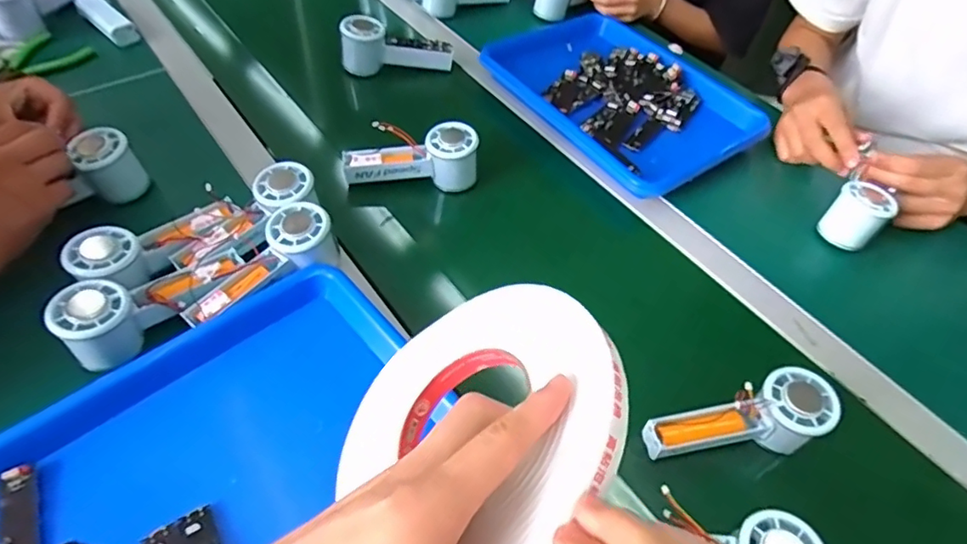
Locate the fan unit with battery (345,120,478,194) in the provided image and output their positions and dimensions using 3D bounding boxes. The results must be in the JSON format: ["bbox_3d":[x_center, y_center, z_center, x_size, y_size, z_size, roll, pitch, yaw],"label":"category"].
[{"bbox_3d":[-0.082,-0.133,0.635,0.146,0.067,0.043,0,52,-4],"label":"fan unit with battery"}]

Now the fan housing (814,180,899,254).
[{"bbox_3d":[0.417,-0.064,0.624,0.057,0.059,0.052,38,59,22],"label":"fan housing"}]

